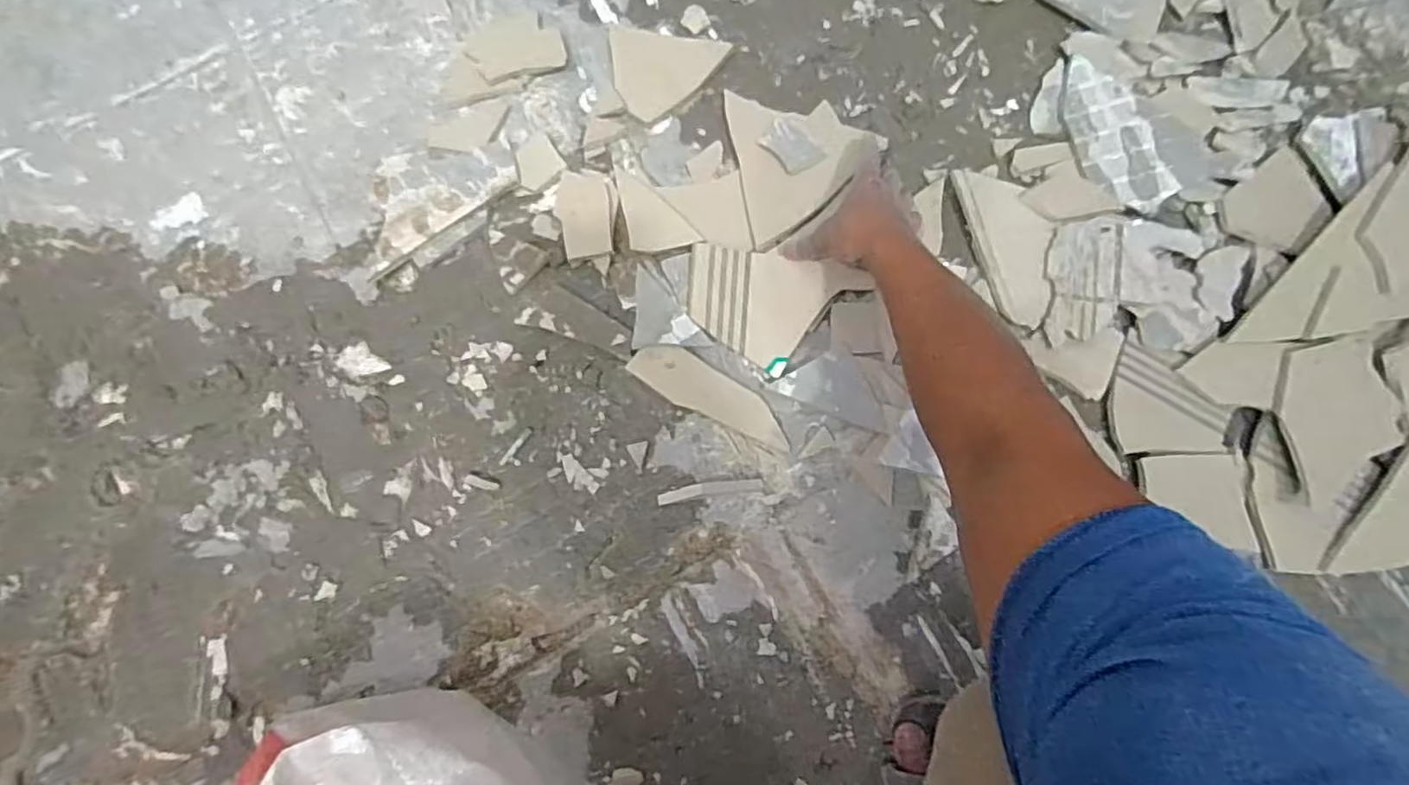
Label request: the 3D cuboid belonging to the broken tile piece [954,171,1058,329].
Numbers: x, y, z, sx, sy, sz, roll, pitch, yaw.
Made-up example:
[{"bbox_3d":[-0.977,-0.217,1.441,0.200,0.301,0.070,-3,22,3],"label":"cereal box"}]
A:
[{"bbox_3d":[0.319,-0.153,0.705,0.076,0.019,0.170,-12,79,-1],"label":"broken tile piece"}]

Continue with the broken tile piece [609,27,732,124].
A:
[{"bbox_3d":[-0.049,-0.355,0.761,0.126,0.008,0.098,13,87,0],"label":"broken tile piece"}]

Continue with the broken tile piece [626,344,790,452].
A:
[{"bbox_3d":[0.008,0.003,0.684,0.173,0.012,0.050,33,81,7],"label":"broken tile piece"}]

